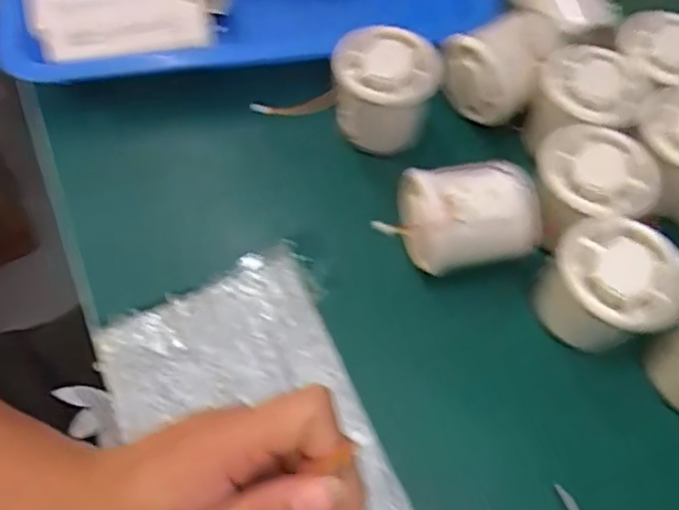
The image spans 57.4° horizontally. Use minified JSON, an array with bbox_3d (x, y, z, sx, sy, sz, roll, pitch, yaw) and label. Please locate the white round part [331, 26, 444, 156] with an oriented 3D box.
[{"bbox_3d":[0.027,-0.101,0.387,0.060,0.056,0.053,-10,64,-6],"label":"white round part"}]

